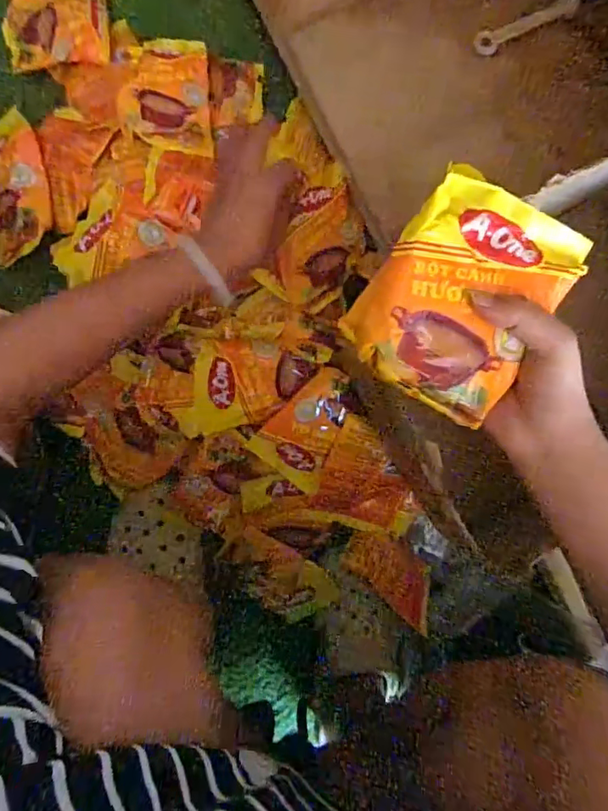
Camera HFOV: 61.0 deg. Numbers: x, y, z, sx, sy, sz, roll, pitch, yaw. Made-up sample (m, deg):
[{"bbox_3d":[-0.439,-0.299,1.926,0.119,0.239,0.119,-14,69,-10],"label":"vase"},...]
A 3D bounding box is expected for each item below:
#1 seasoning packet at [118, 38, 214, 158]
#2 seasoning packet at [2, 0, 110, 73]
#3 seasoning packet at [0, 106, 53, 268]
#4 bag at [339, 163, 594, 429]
[{"bbox_3d":[-0.139,-0.320,0.528,0.089,0.008,0.124,1,83,-23],"label":"seasoning packet"},{"bbox_3d":[-0.266,-0.409,0.558,0.113,0.017,0.088,-14,93,-4],"label":"seasoning packet"},{"bbox_3d":[-0.316,-0.227,0.548,0.100,0.020,0.143,-16,88,25],"label":"seasoning packet"},{"bbox_3d":[0.093,-0.063,0.302,0.100,0.025,0.123,32,89,-5],"label":"bag"}]

